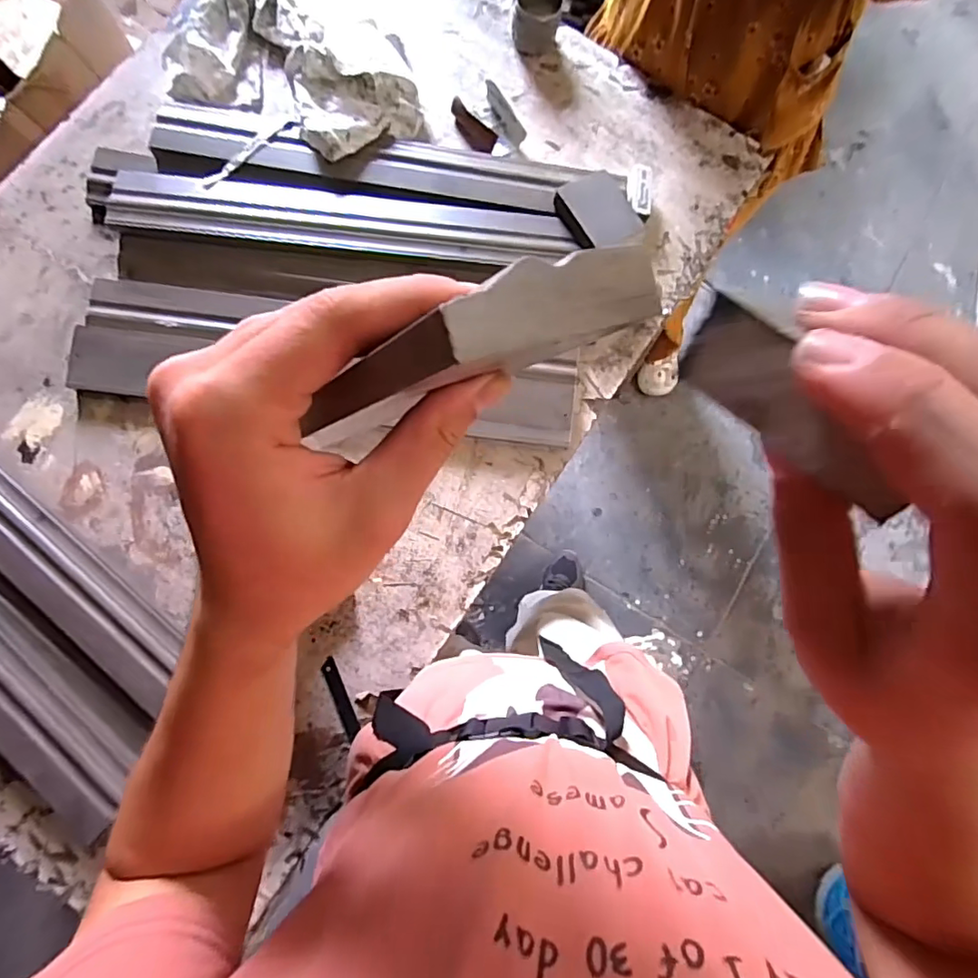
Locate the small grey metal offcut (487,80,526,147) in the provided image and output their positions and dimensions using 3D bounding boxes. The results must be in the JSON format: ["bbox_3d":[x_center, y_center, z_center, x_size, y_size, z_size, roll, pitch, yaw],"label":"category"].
[{"bbox_3d":[0.019,-0.498,0.719,0.008,0.028,0.087,-35,89,-39],"label":"small grey metal offcut"}]

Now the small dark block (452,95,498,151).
[{"bbox_3d":[-0.022,-0.478,0.715,0.035,0.022,0.087,-32,83,-7],"label":"small dark block"}]

